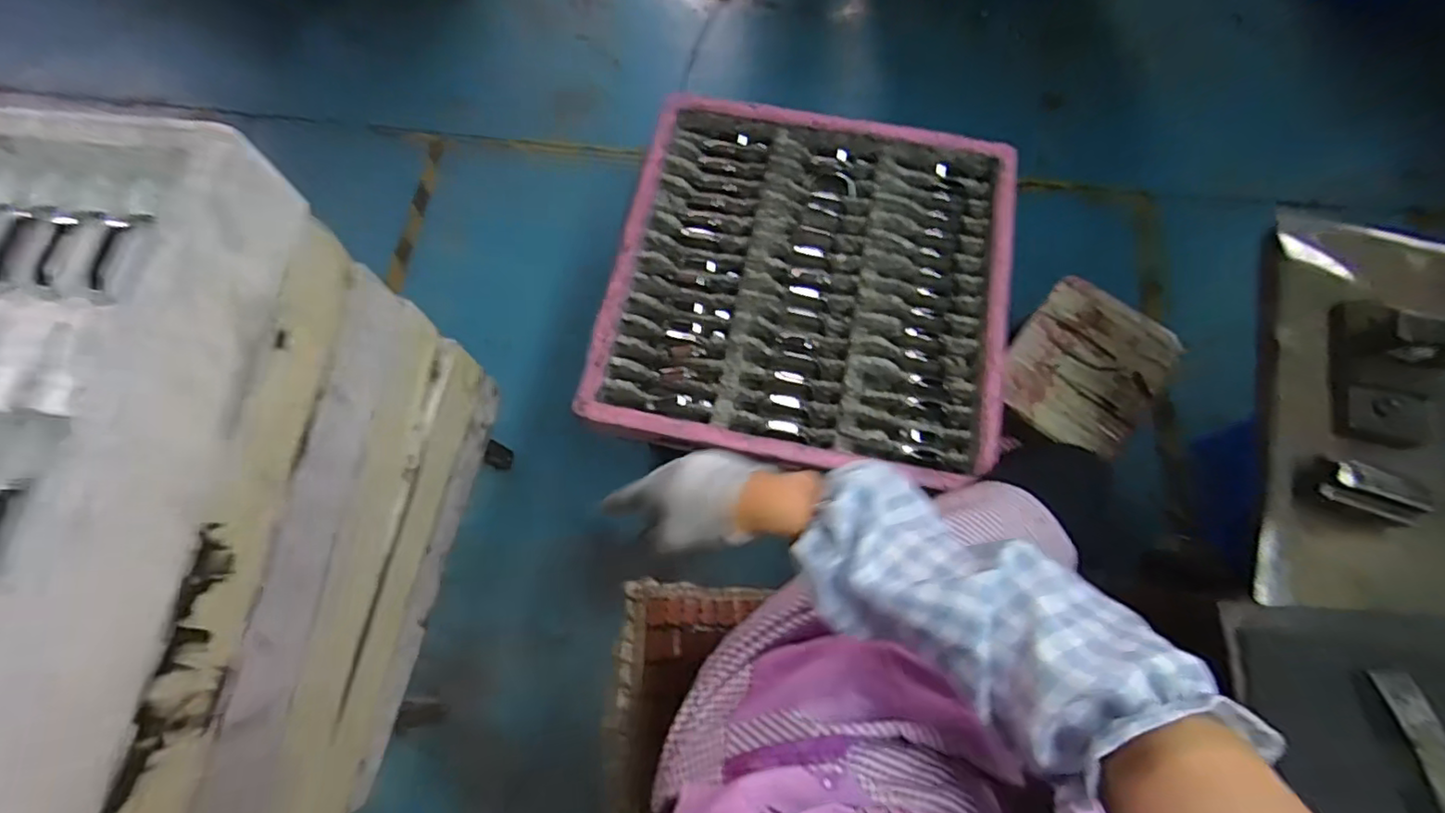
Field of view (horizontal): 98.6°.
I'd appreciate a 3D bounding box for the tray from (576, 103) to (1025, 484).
[{"bbox_3d":[0.123,-0.178,0.901,0.540,0.069,0.551,11,71,5],"label":"tray"}]

